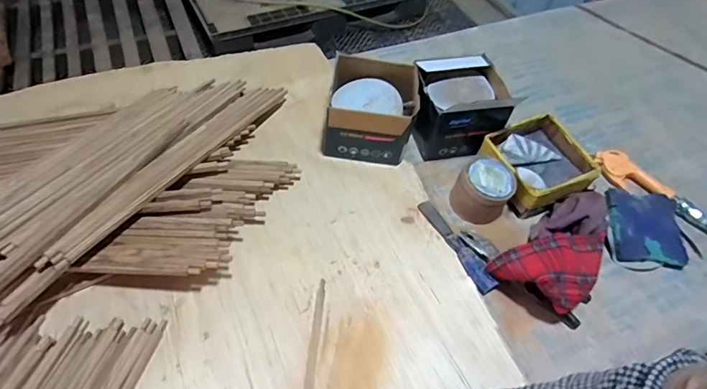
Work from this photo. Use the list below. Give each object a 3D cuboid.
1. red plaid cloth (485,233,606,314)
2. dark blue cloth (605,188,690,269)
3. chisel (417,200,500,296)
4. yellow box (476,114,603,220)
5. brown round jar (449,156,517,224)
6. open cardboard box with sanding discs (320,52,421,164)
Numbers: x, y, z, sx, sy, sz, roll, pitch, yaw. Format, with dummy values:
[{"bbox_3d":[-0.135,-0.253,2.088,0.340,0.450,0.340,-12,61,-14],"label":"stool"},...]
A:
[{"bbox_3d":[0.288,0.103,0.579,0.176,0.072,0.096,-16,57,-16],"label":"red plaid cloth"},{"bbox_3d":[0.457,0.049,0.662,0.111,0.026,0.120,7,55,0],"label":"dark blue cloth"},{"bbox_3d":[0.155,0.072,0.641,0.027,0.018,0.169,-22,60,-18],"label":"chisel"},{"bbox_3d":[0.298,-0.052,0.696,0.141,0.069,0.140,-23,60,-19],"label":"yellow box"},{"bbox_3d":[0.200,-0.007,0.657,0.084,0.061,0.076,-17,59,-15],"label":"brown round jar"},{"bbox_3d":[0.030,-0.141,0.719,0.136,0.107,0.140,6,55,0],"label":"open cardboard box with sanding discs"}]

